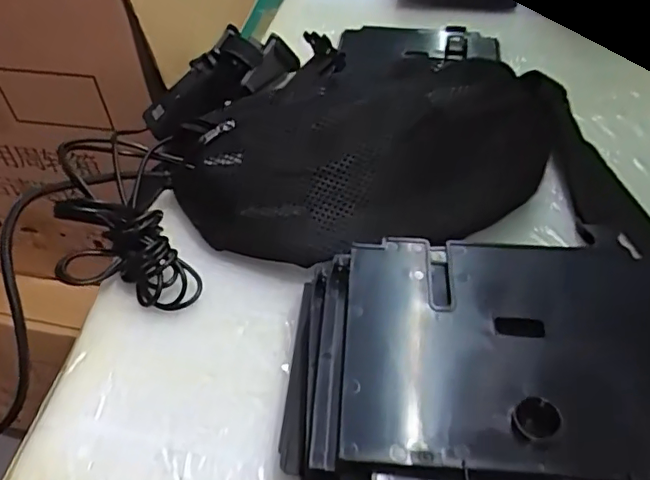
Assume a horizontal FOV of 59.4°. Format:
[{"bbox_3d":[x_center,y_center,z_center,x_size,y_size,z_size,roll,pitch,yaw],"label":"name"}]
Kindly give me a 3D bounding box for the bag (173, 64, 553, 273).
[{"bbox_3d":[0.038,-0.053,0.396,0.279,0.077,0.116,-10,49,-5],"label":"bag"}]

